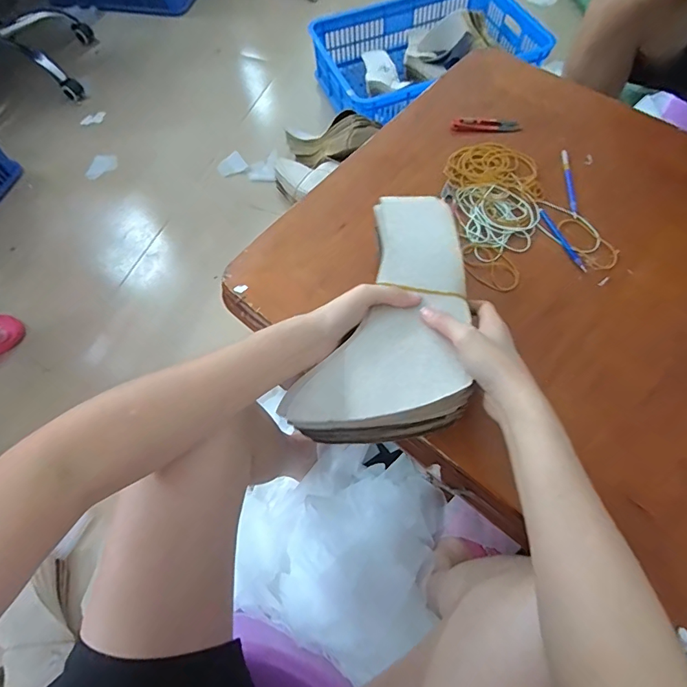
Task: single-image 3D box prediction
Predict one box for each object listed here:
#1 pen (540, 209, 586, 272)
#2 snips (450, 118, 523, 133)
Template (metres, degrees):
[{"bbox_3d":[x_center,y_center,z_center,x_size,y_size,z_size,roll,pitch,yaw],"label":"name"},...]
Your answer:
[{"bbox_3d":[0.281,-0.133,0.567,0.011,0.005,0.101,-20,64,-6],"label":"pen"},{"bbox_3d":[0.213,-0.326,0.662,0.101,0.008,0.026,2,64,5],"label":"snips"}]

